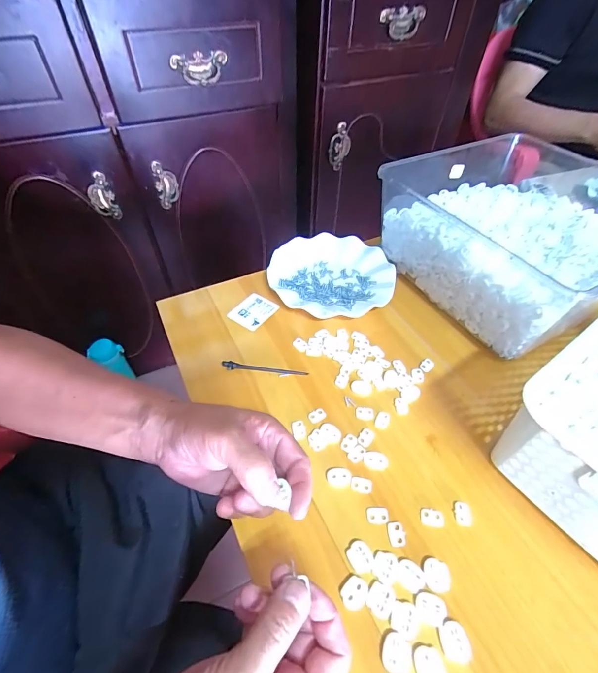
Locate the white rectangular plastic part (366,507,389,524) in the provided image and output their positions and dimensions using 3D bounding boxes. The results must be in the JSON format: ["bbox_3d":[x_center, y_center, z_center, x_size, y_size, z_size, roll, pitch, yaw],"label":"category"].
[{"bbox_3d":[0.072,0.164,0.323,0.020,0.004,0.014,3,49,1],"label":"white rectangular plastic part"}]

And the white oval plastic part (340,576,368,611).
[{"bbox_3d":[0.045,0.207,0.283,0.020,0.004,0.023,30,55,22],"label":"white oval plastic part"}]

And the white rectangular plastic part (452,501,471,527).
[{"bbox_3d":[0.151,0.163,0.324,0.014,0.004,0.020,5,49,2],"label":"white rectangular plastic part"}]

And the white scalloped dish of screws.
[{"bbox_3d":[0.049,-0.094,0.528,0.179,0.019,0.172,1,49,-1],"label":"white scalloped dish of screws"}]

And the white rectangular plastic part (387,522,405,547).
[{"bbox_3d":[0.087,0.175,0.312,0.015,0.004,0.020,3,49,1],"label":"white rectangular plastic part"}]

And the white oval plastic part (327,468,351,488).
[{"bbox_3d":[0.039,0.138,0.345,0.023,0.004,0.017,3,49,0],"label":"white oval plastic part"}]

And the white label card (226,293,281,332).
[{"bbox_3d":[-0.064,-0.035,0.498,0.050,0.004,0.060,32,57,21],"label":"white label card"}]

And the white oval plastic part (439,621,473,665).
[{"bbox_3d":[0.117,0.229,0.263,0.021,0.004,0.024,1,49,-1],"label":"white oval plastic part"}]

